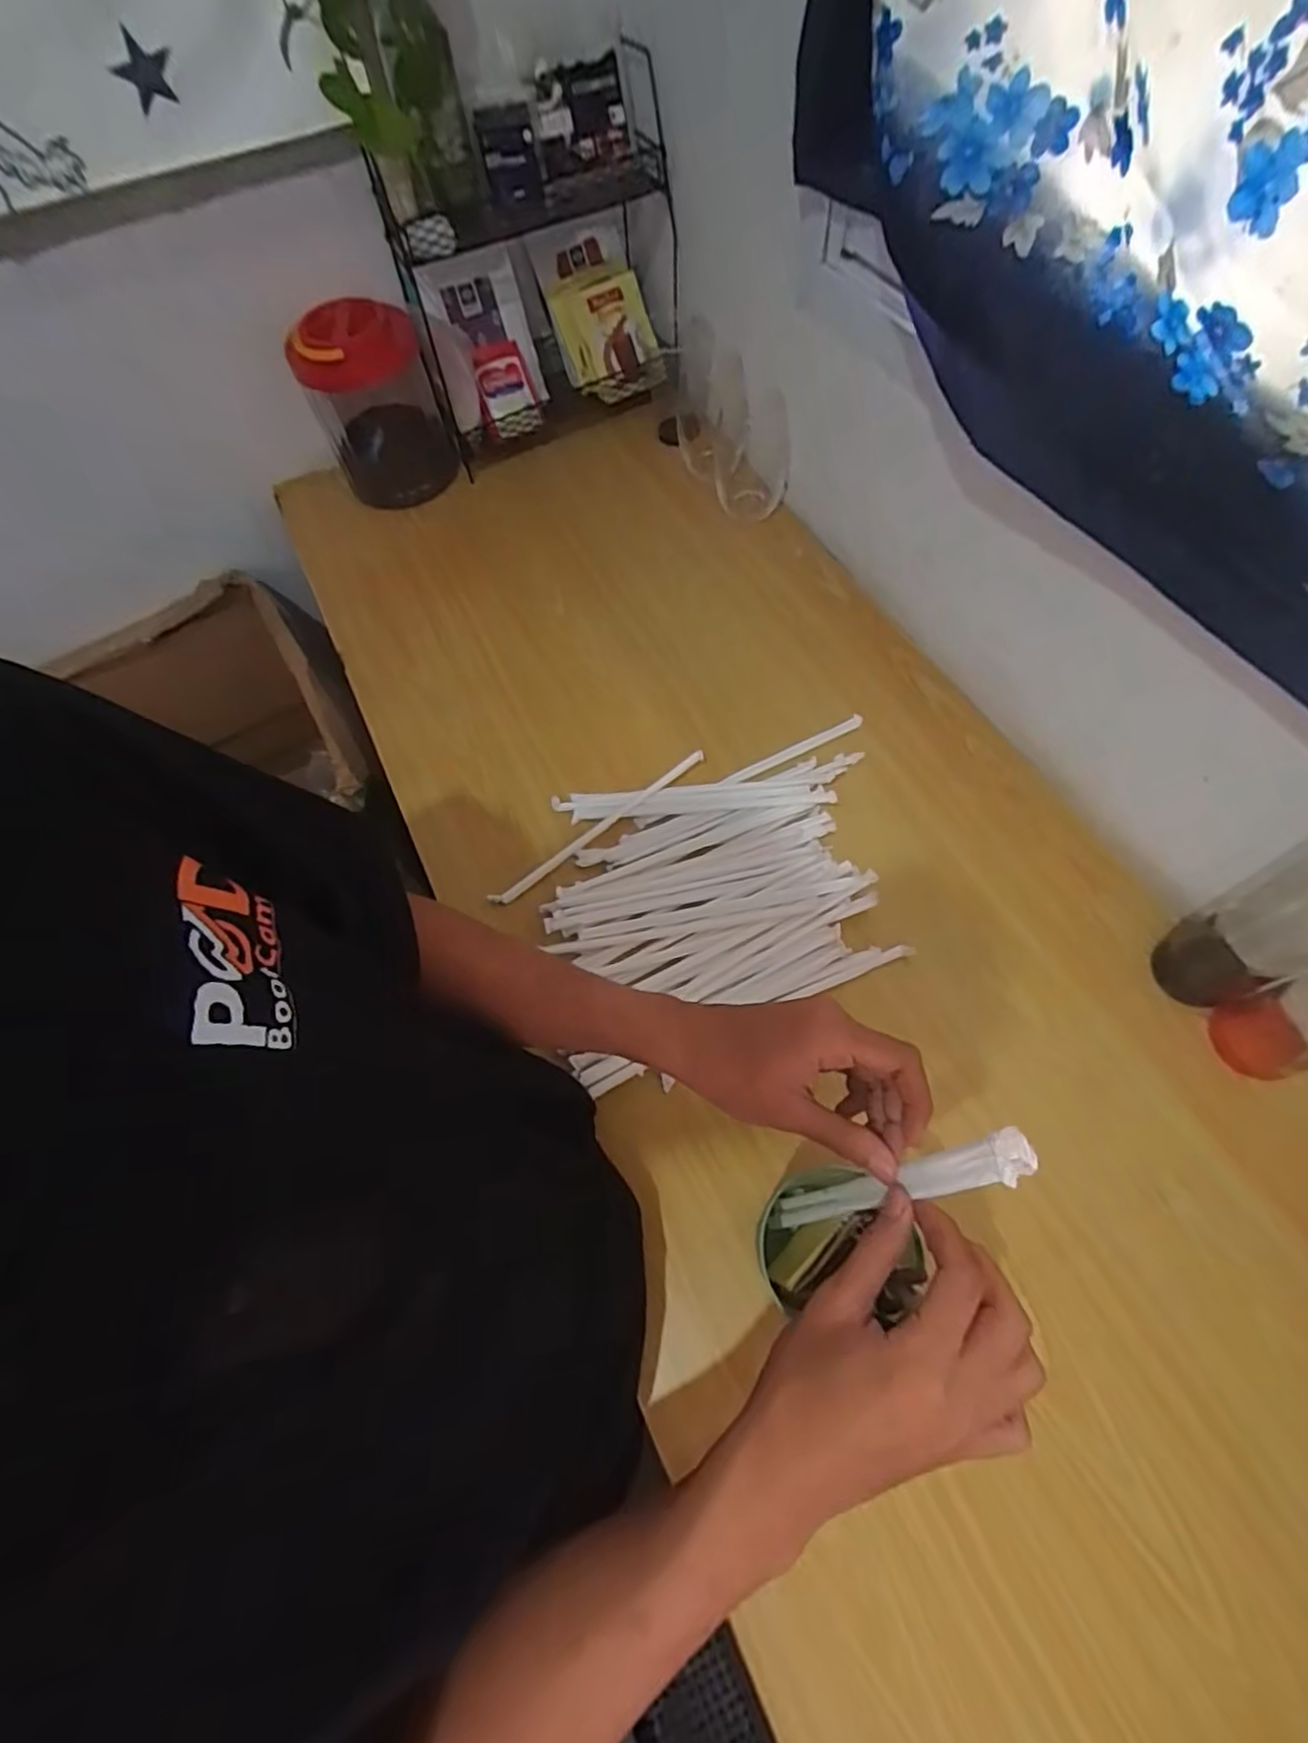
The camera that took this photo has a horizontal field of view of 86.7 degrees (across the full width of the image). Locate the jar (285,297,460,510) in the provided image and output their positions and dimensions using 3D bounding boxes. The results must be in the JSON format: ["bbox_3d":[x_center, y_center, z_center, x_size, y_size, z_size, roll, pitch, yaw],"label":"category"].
[{"bbox_3d":[-0.336,-0.567,0.836,0.139,0.185,0.121,-23,64,-8],"label":"jar"}]

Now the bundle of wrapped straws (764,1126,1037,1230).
[{"bbox_3d":[0.122,0.179,0.388,0.018,0.232,0.020,-3,61,-20],"label":"bundle of wrapped straws"}]

